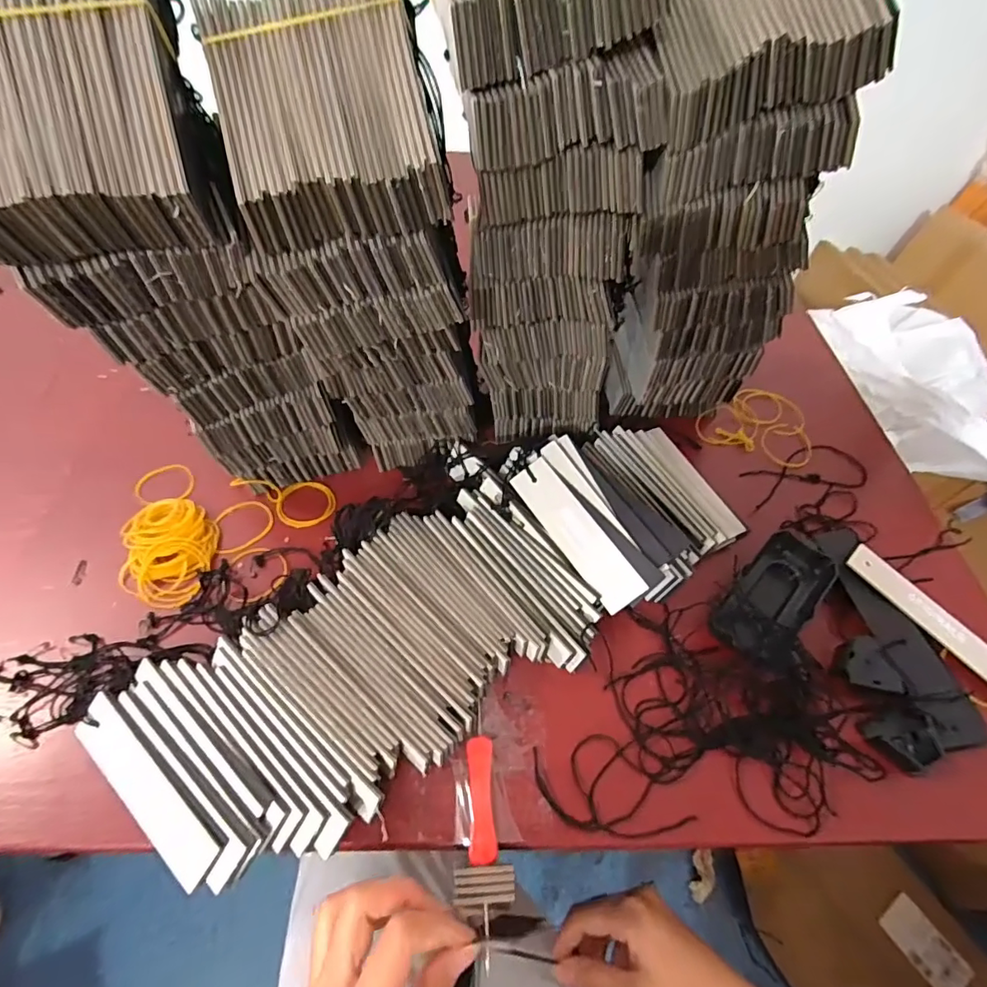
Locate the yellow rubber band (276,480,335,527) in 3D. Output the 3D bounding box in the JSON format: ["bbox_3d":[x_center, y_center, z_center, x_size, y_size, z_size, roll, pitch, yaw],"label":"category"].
[{"bbox_3d":[-0.159,0.009,0.425,0.047,0.005,0.044,-10,59,-12],"label":"yellow rubber band"}]

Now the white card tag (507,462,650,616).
[{"bbox_3d":[0.060,0.027,0.367,0.032,0.004,0.123,-39,66,7],"label":"white card tag"}]

